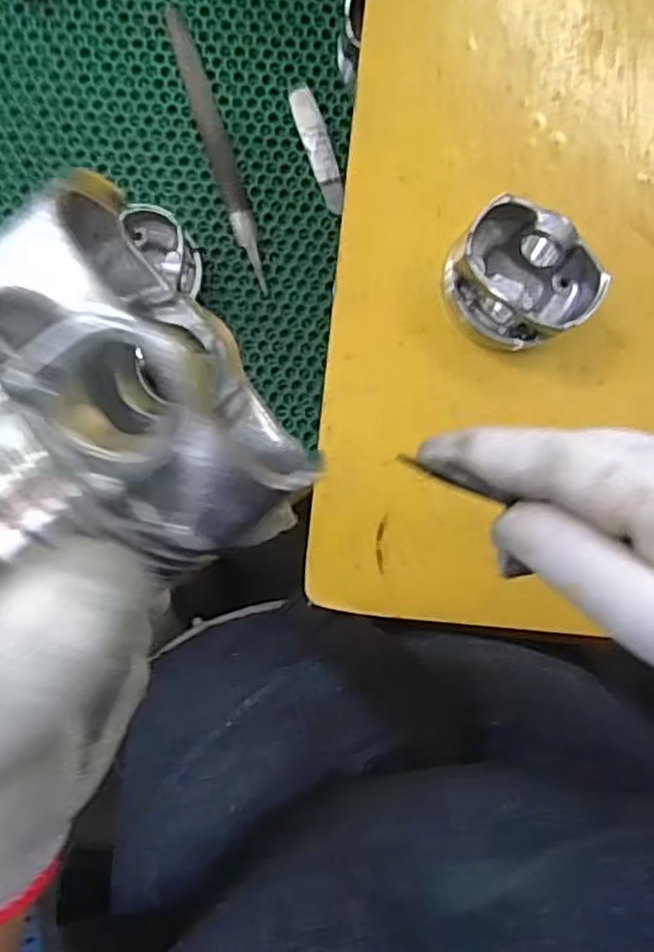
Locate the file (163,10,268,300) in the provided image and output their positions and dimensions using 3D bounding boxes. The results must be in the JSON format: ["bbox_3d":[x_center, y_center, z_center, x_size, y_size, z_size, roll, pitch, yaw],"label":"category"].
[{"bbox_3d":[-0.089,-0.269,0.605,0.020,0.008,0.236,-19,91,-4],"label":"file"}]

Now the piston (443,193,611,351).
[{"bbox_3d":[0.111,-0.115,0.427,0.066,0.047,0.079,-42,92,-4],"label":"piston"}]

